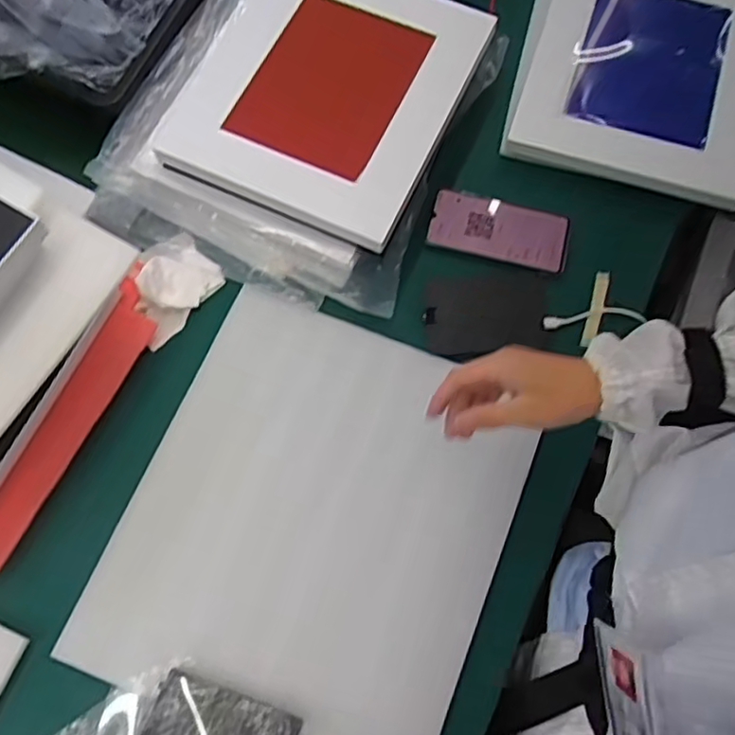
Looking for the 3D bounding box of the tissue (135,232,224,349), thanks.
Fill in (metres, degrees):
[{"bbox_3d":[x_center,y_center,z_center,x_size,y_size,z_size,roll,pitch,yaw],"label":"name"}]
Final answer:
[{"bbox_3d":[-0.205,-0.084,0.672,0.079,0.027,0.102,41,77,12],"label":"tissue"}]

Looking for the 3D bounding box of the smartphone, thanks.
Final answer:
[{"bbox_3d":[0.141,-0.149,0.697,0.144,0.015,0.072,13,72,4],"label":"smartphone"}]

